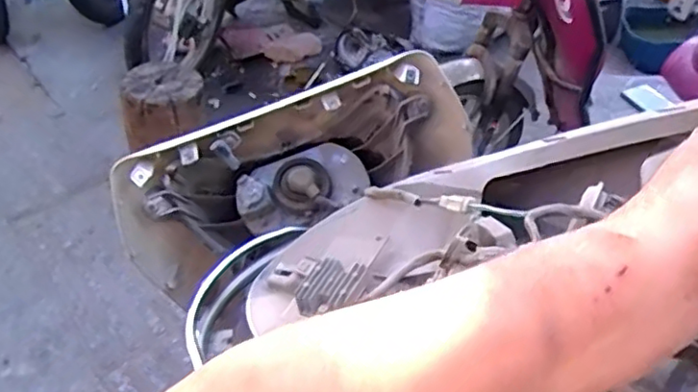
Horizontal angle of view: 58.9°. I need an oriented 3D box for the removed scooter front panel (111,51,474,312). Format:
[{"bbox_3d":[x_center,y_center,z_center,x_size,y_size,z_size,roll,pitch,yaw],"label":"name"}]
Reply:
[{"bbox_3d":[-0.077,-0.047,0.790,0.425,0.179,0.149,-23,46,-2],"label":"removed scooter front panel"}]

